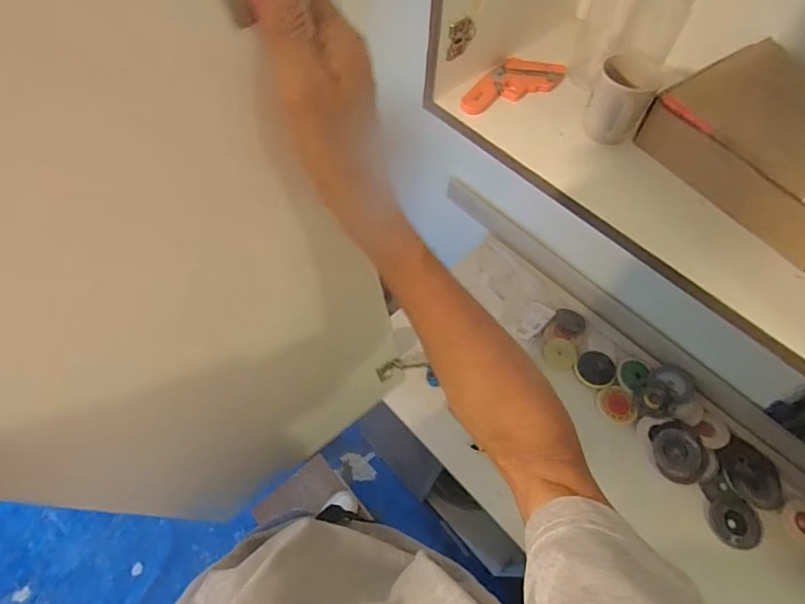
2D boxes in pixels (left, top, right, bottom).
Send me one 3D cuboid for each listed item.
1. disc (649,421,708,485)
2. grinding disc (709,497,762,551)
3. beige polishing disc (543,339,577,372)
[{"bbox_3d":[0.621,0.334,1.033,0.108,0.024,0.127,-5,62,-4],"label":"disc"},{"bbox_3d":[0.712,0.471,0.984,0.107,0.014,0.097,7,62,2],"label":"grinding disc"},{"bbox_3d":[0.393,0.131,1.151,0.077,0.011,0.077,-1,85,11],"label":"beige polishing disc"}]

